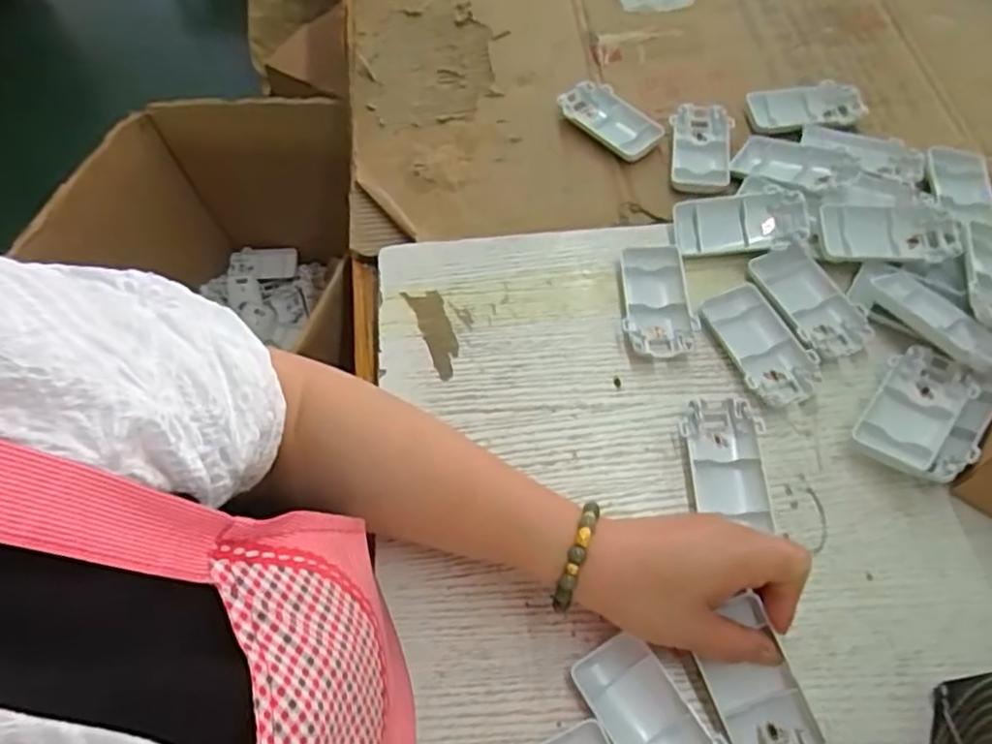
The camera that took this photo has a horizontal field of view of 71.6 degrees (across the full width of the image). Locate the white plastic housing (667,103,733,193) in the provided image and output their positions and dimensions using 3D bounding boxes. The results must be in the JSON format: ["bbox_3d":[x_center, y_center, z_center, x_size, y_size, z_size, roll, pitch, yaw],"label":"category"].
[{"bbox_3d":[0.171,-0.186,0.574,0.048,0.015,0.100,8,61,8],"label":"white plastic housing"}]

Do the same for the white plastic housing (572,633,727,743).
[{"bbox_3d":[0.083,0.189,0.366,0.049,0.014,0.094,-34,64,-15],"label":"white plastic housing"}]

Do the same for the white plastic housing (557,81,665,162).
[{"bbox_3d":[0.100,-0.219,0.599,0.045,0.016,0.093,-36,64,-15],"label":"white plastic housing"}]

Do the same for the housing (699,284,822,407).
[{"bbox_3d":[0.183,-0.020,0.476,0.048,0.012,0.092,-21,61,-8],"label":"housing"}]

